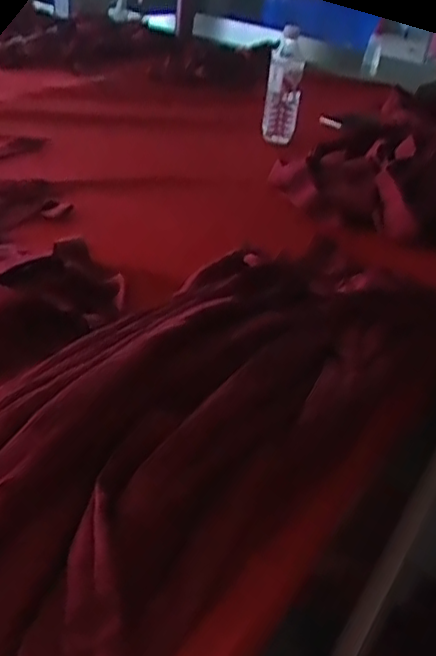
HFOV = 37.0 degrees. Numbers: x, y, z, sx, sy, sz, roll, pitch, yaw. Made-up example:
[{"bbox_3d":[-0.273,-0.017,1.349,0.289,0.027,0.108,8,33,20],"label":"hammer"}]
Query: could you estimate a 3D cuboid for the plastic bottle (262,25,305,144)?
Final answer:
[{"bbox_3d":[0.150,-0.547,1.478,0.075,0.241,0.086,6,7,0],"label":"plastic bottle"}]

